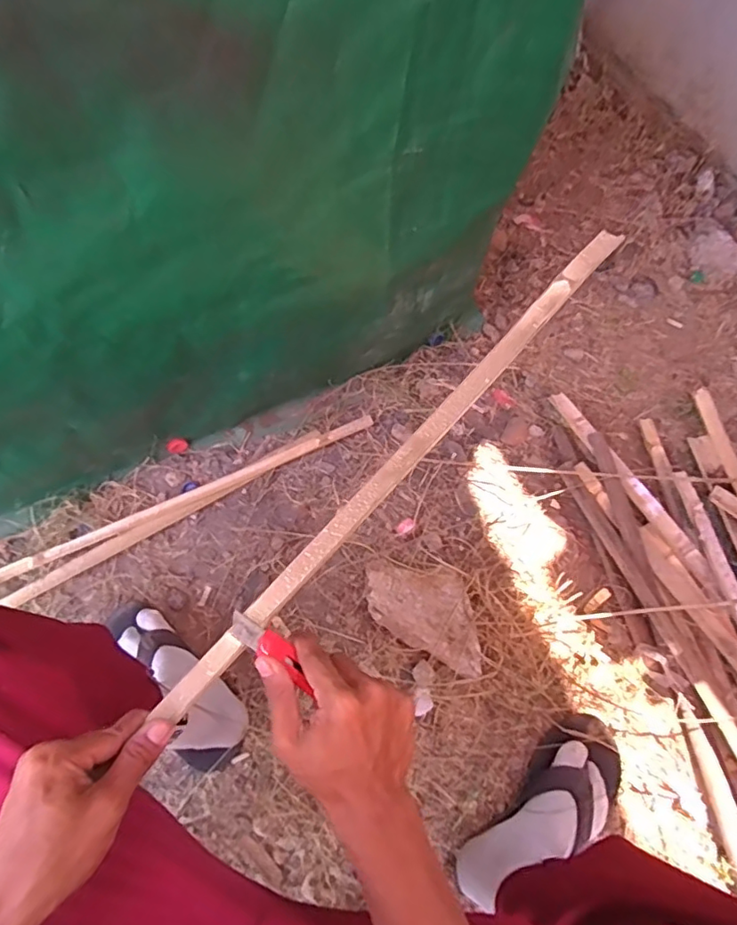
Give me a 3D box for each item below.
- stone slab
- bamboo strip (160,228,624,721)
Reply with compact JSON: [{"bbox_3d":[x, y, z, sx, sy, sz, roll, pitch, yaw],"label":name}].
[{"bbox_3d":[0.088,0.214,0.826,0.202,0.048,0.123,29,66,11],"label":"stone slab"},{"bbox_3d":[0.059,-0.032,0.515,0.026,0.012,0.631,38,69,15],"label":"bamboo strip"}]

